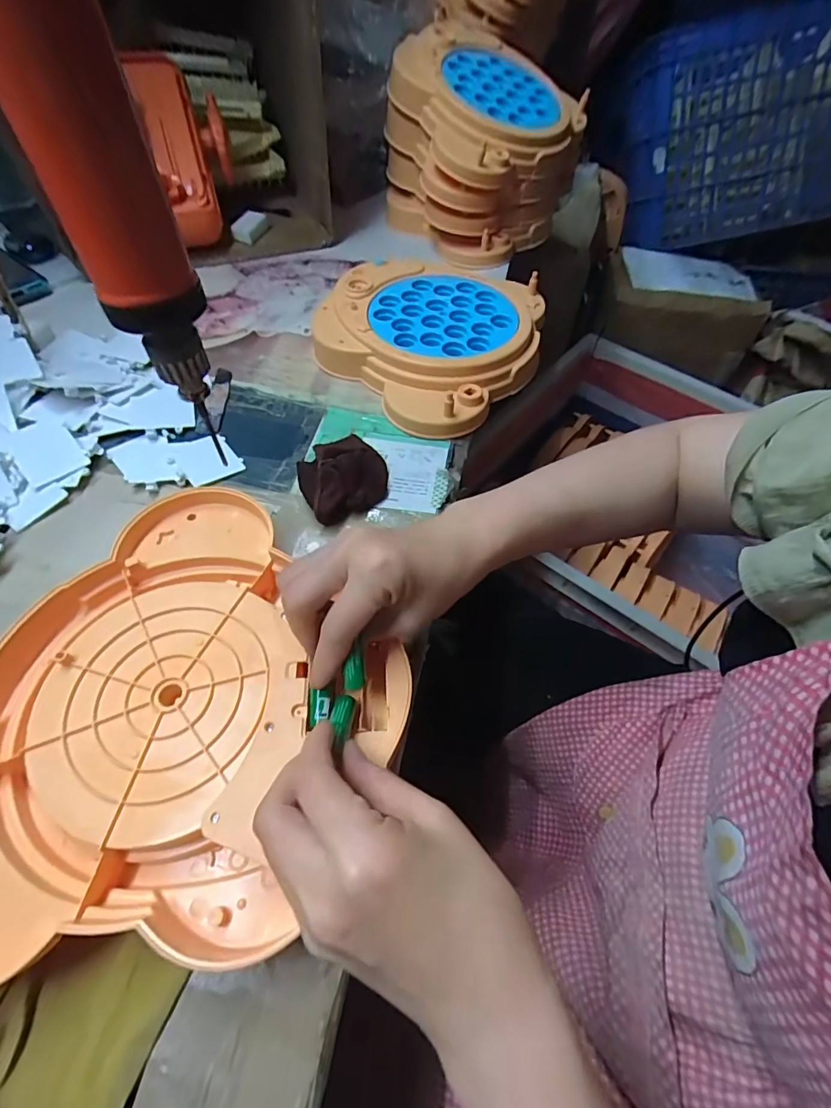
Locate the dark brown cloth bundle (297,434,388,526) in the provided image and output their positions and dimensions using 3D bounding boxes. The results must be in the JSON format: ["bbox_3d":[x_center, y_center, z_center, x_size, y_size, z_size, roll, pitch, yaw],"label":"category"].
[{"bbox_3d":[-0.065,-0.071,0.422,0.074,0.038,0.075,-23,60,-16],"label":"dark brown cloth bundle"}]

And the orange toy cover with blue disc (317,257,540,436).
[{"bbox_3d":[0.013,-0.249,0.536,0.241,0.042,0.265,15,57,8],"label":"orange toy cover with blue disc"}]

